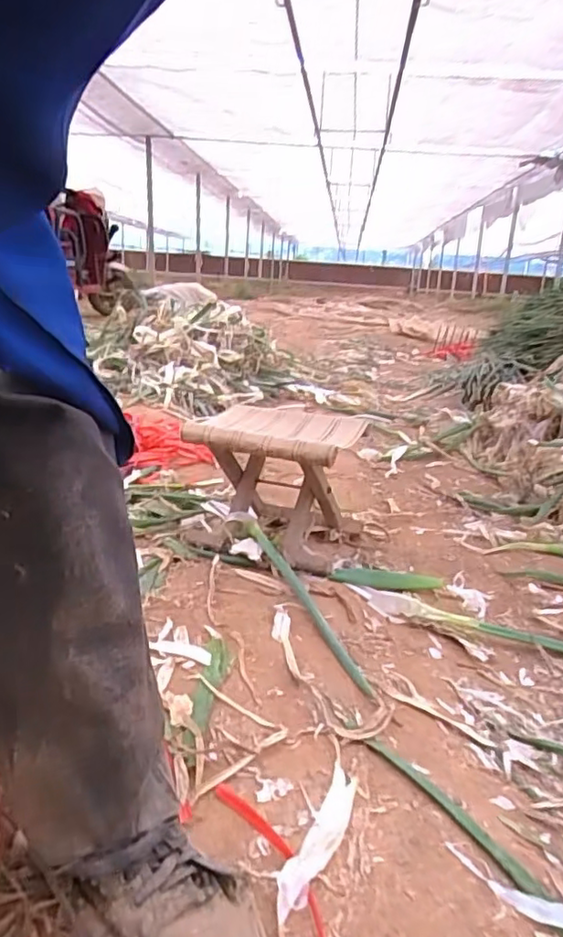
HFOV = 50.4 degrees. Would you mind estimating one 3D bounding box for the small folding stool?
[{"bbox_3d":[-0.027,0.019,1.120,0.293,0.247,0.214,16,19,22],"label":"small folding stool"}]

